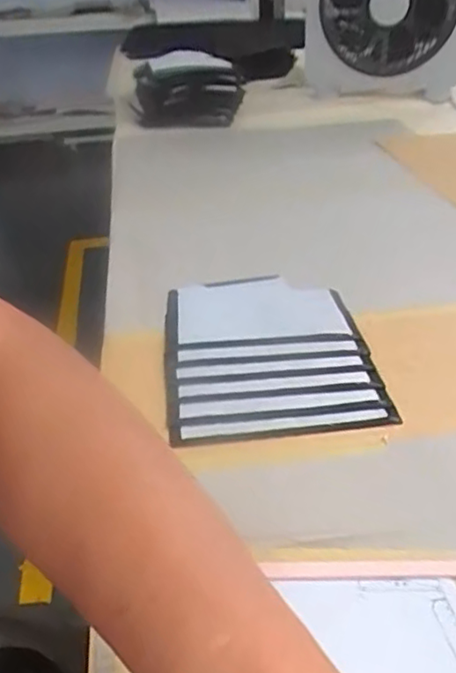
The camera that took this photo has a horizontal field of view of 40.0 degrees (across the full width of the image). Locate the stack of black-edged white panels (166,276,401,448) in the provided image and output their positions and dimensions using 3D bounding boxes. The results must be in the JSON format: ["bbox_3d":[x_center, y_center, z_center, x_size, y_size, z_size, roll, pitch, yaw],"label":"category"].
[{"bbox_3d":[0.033,0.006,0.555,0.167,0.015,0.240,-4,32,-4],"label":"stack of black-edged white panels"}]

